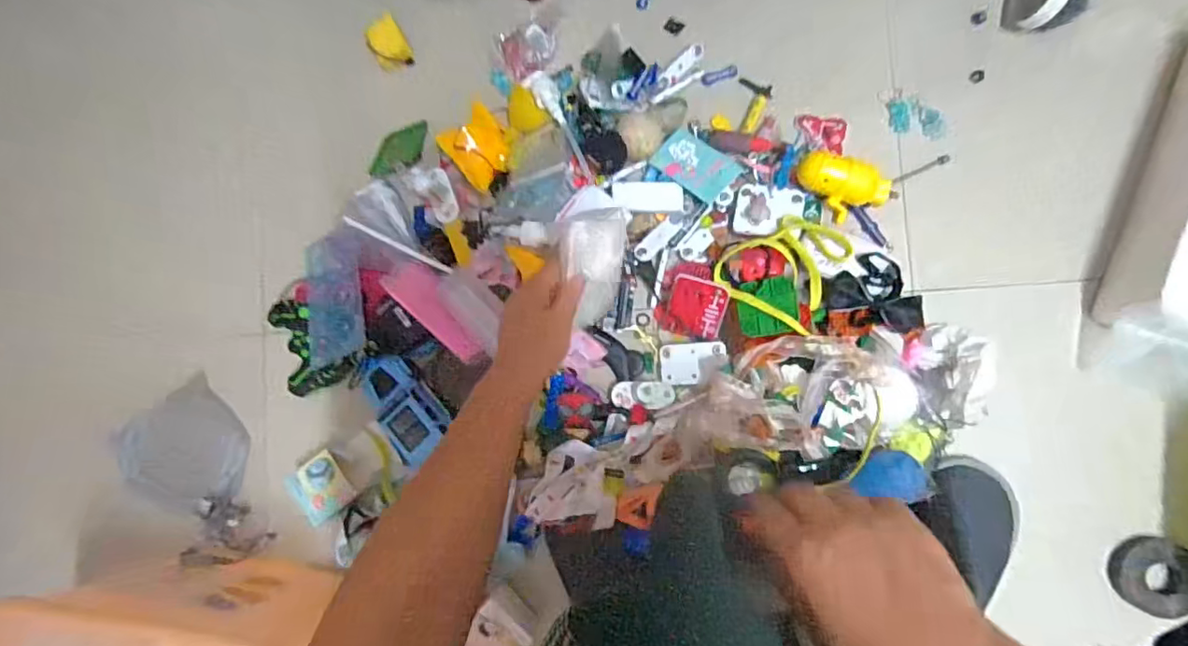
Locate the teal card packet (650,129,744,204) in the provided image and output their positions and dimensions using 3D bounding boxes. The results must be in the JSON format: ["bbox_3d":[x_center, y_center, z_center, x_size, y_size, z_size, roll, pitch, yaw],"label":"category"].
[{"bbox_3d":[0.118,-0.185,0.650,0.093,0.011,0.058,38,93,9],"label":"teal card packet"}]

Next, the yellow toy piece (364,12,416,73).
[{"bbox_3d":[-0.275,-0.370,0.746,0.048,0.022,0.063,-38,119,-19],"label":"yellow toy piece"}]

